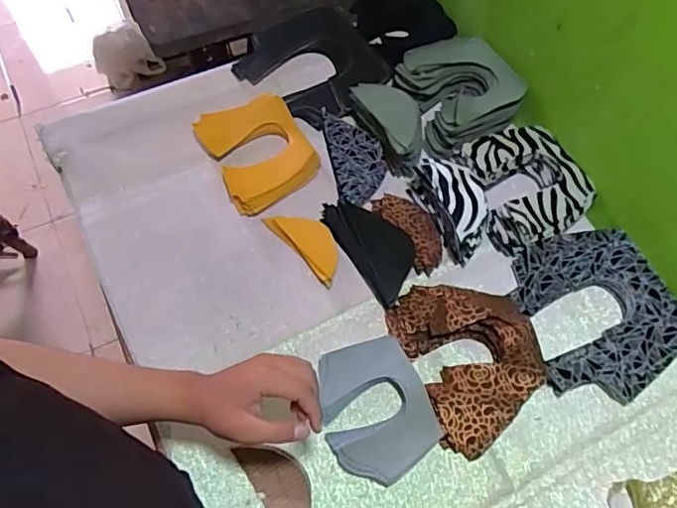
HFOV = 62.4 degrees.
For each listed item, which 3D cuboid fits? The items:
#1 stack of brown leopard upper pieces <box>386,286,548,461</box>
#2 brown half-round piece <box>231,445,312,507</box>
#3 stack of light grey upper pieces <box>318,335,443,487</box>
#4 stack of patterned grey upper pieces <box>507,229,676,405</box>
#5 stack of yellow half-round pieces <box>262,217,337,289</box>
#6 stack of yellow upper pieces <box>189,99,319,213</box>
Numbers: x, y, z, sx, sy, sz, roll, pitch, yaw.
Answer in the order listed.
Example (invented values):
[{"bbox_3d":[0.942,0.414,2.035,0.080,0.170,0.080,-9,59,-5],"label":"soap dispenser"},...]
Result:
[{"bbox_3d":[0.149,0.113,0.627,0.137,0.041,0.191,-18,66,-11],"label":"stack of brown leopard upper pieces"},{"bbox_3d":[-0.059,0.237,0.575,0.054,0.008,0.107,-36,72,0],"label":"brown half-round piece"},{"bbox_3d":[0.038,0.168,0.605,0.110,0.024,0.142,-19,66,-12],"label":"stack of light grey upper pieces"},{"bbox_3d":[0.303,0.069,0.663,0.178,0.038,0.193,-15,66,-10],"label":"stack of patterned grey upper pieces"},{"bbox_3d":[-0.035,-0.017,0.695,0.050,0.012,0.116,-38,71,-19],"label":"stack of yellow half-round pieces"},{"bbox_3d":[-0.109,-0.144,0.749,0.123,0.024,0.166,-26,68,-15],"label":"stack of yellow upper pieces"}]

